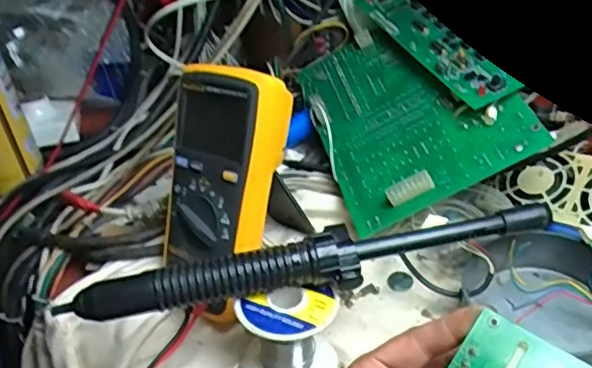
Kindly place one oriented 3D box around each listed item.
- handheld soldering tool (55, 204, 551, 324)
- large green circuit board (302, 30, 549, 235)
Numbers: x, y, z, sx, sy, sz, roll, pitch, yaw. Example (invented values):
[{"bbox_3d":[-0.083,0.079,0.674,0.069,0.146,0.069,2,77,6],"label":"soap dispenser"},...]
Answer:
[{"bbox_3d":[0.016,0.048,0.384,0.302,0.027,0.029,-11,40,-7],"label":"handheld soldering tool"},{"bbox_3d":[0.093,-0.069,0.525,0.154,0.014,0.210,-28,47,11],"label":"large green circuit board"}]

